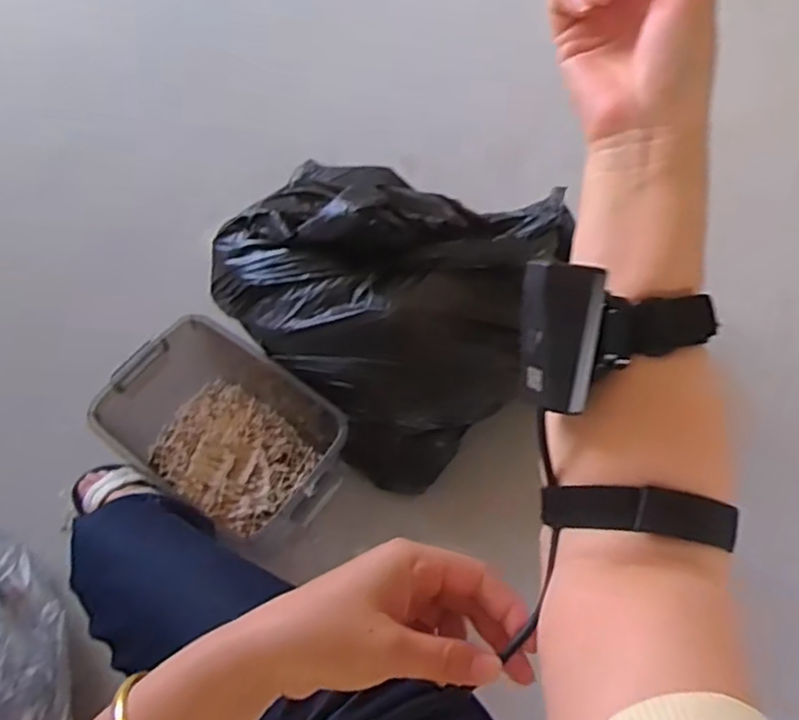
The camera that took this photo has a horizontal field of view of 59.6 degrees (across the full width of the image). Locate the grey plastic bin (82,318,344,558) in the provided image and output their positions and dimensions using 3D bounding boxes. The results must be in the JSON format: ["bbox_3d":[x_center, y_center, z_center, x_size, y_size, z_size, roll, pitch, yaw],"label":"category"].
[{"bbox_3d":[-0.272,0.131,1.158,0.402,0.183,0.273,35,66,17],"label":"grey plastic bin"}]

